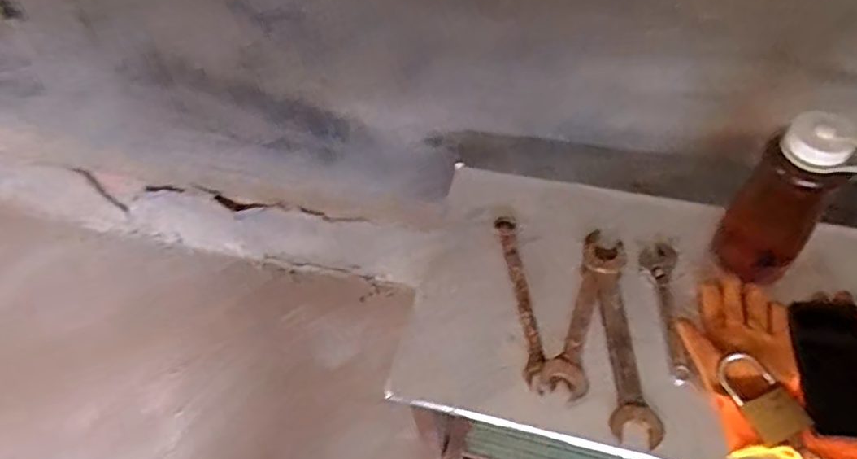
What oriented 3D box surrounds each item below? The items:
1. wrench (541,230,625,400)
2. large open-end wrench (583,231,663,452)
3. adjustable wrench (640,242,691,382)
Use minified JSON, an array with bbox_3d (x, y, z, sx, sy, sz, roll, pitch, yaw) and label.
[{"bbox_3d":[0.209,0.106,0.816,0.055,0.022,0.238,17,56,15],"label":"wrench"},{"bbox_3d":[0.245,0.130,0.798,0.053,0.021,0.287,-1,53,2],"label":"large open-end wrench"},{"bbox_3d":[0.318,0.105,0.810,0.047,0.011,0.194,-4,57,6],"label":"adjustable wrench"}]

